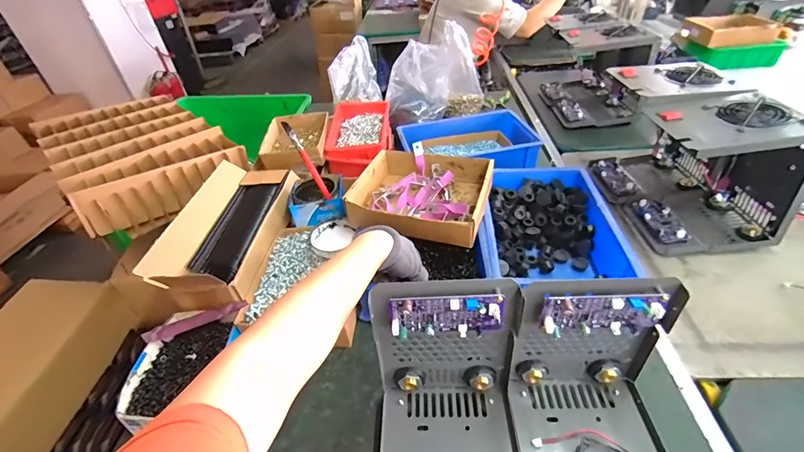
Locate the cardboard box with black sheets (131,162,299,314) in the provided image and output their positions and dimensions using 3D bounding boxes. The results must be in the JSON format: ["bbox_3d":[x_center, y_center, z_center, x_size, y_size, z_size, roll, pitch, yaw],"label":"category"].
[{"bbox_3d":[-0.298,-0.010,0.654,0.157,0.092,0.329,-1,39,7],"label":"cardboard box with black sheets"}]

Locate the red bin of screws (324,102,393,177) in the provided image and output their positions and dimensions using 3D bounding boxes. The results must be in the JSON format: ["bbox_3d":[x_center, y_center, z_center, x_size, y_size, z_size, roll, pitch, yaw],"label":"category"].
[{"bbox_3d":[-0.099,-0.217,0.898,0.140,0.067,0.228,-3,39,4],"label":"red bin of screws"}]

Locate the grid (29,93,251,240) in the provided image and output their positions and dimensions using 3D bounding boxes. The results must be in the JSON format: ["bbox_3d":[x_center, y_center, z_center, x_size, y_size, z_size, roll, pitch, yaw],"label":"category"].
[{"bbox_3d":[-0.630,-0.186,0.904,0.322,0.101,0.488,-33,46,-29],"label":"grid"}]

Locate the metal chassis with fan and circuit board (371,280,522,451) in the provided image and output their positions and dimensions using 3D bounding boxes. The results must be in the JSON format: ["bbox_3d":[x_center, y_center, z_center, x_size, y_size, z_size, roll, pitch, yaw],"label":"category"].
[{"bbox_3d":[0.044,0.198,0.358,0.148,0.173,0.226,-2,39,6],"label":"metal chassis with fan and circuit board"}]

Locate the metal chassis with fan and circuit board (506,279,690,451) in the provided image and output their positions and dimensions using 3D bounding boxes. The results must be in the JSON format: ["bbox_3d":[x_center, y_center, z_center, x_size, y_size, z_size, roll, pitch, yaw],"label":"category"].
[{"bbox_3d":[0.199,0.190,0.349,0.154,0.195,0.209,-4,37,4],"label":"metal chassis with fan and circuit board"}]

